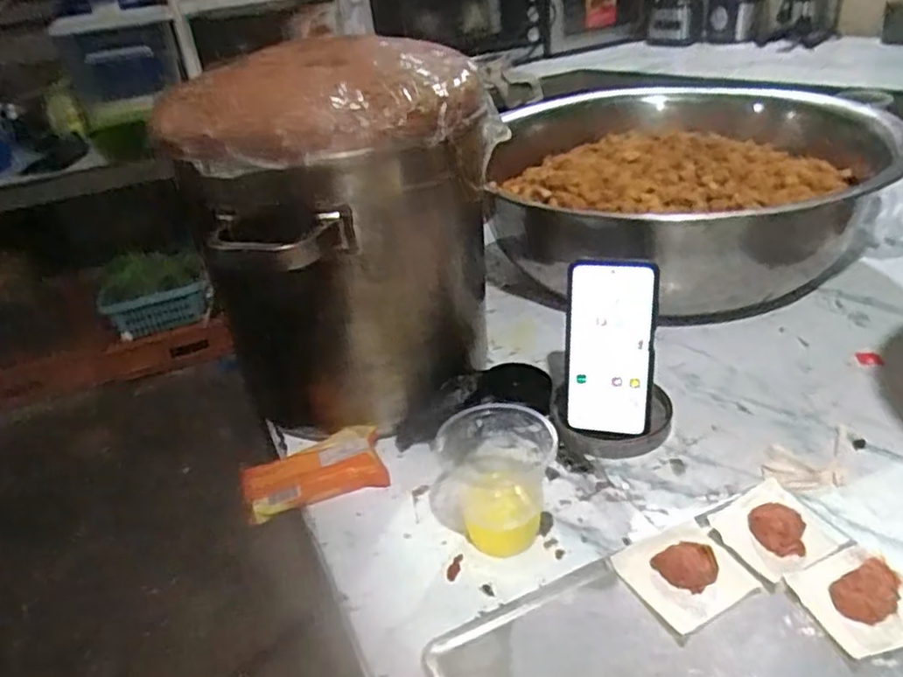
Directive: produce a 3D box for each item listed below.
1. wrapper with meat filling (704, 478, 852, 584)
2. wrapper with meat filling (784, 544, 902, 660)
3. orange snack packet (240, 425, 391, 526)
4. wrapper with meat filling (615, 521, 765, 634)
[{"bbox_3d":[0.249,0.144,0.526,0.078,0.027,0.075,-20,34,-18],"label":"wrapper with meat filling"},{"bbox_3d":[0.282,0.177,0.466,0.072,0.020,0.069,-14,32,-9],"label":"wrapper with meat filling"},{"bbox_3d":[-0.125,0.121,0.620,0.124,0.034,0.058,-14,32,-10],"label":"orange snack packet"},{"bbox_3d":[0.171,0.165,0.500,0.079,0.026,0.074,-21,34,-19],"label":"wrapper with meat filling"}]

